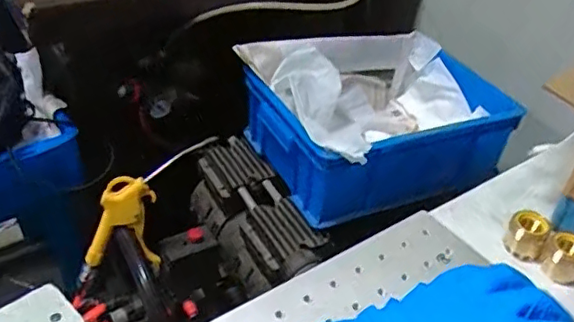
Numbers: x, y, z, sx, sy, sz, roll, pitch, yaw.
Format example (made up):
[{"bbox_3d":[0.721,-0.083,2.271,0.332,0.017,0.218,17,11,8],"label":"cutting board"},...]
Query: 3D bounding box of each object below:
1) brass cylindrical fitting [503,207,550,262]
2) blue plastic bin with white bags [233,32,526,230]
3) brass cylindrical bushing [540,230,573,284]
[{"bbox_3d":[0.195,0.061,0.477,0.029,0.034,0.024,28,42,27],"label":"brass cylindrical fitting"},{"bbox_3d":[0.132,-0.062,0.872,0.332,0.143,0.280,-14,41,-24],"label":"blue plastic bin with white bags"},{"bbox_3d":[0.220,0.076,0.460,0.029,0.032,0.025,26,41,25],"label":"brass cylindrical bushing"}]

